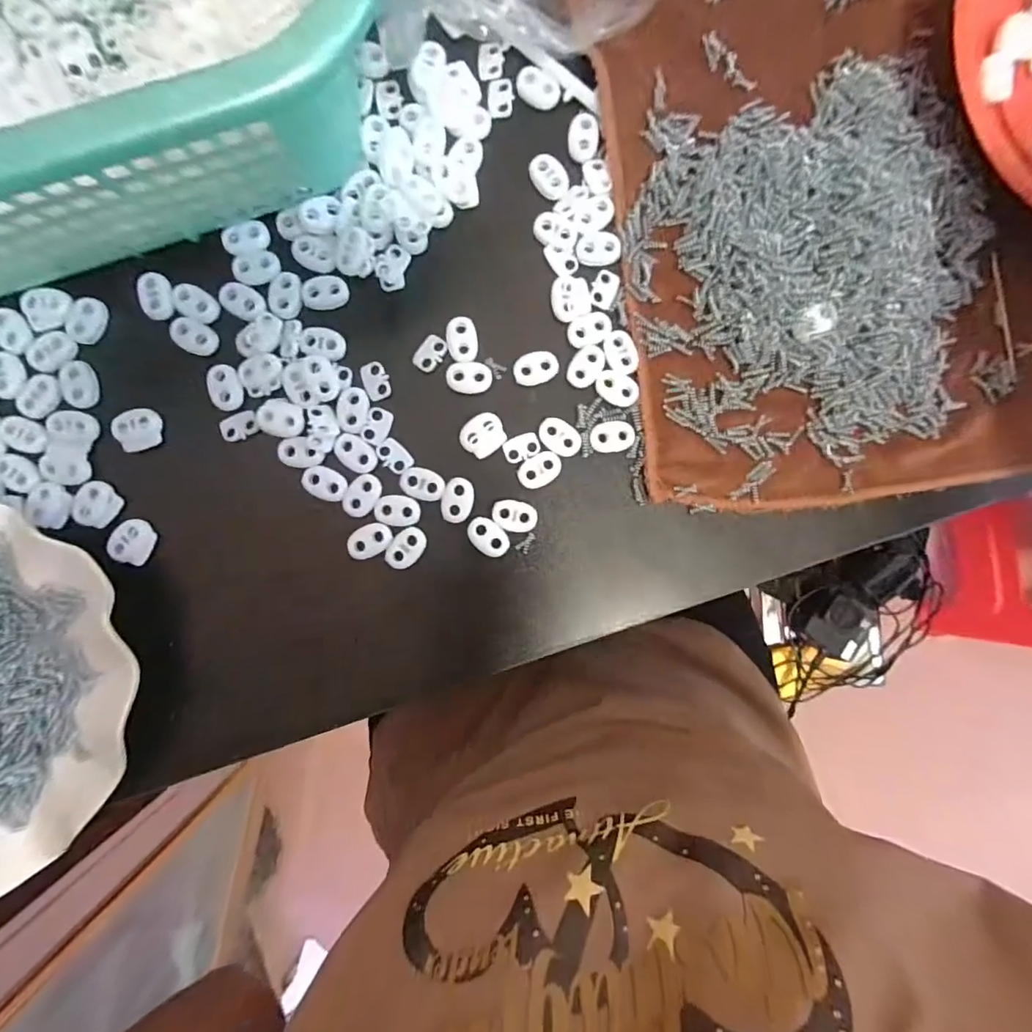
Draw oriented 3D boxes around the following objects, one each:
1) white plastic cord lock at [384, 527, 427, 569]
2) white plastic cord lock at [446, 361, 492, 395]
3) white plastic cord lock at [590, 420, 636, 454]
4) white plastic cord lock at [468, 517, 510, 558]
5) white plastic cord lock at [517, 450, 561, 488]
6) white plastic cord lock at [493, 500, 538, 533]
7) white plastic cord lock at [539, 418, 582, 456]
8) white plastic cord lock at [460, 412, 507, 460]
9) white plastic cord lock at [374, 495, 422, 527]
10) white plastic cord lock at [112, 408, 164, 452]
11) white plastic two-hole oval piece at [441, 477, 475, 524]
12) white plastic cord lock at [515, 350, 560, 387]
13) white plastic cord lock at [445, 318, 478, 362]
[{"bbox_3d":[-0.055,0.016,0.244,0.015,0.004,0.023,40,90,-1],"label":"white plastic cord lock"},{"bbox_3d":[-0.023,-0.070,0.246,0.022,0.004,0.016,-6,91,-1],"label":"white plastic cord lock"},{"bbox_3d":[0.050,-0.040,0.248,0.023,0.004,0.016,-6,91,-1],"label":"white plastic cord lock"},{"bbox_3d":[-0.014,0.011,0.246,0.023,0.004,0.015,41,90,-1],"label":"white plastic cord lock"},{"bbox_3d":[0.012,-0.024,0.247,0.022,0.004,0.015,-31,91,-1],"label":"white plastic cord lock"},{"bbox_3d":[-0.001,0.000,0.247,0.022,0.004,0.015,8,90,-1],"label":"white plastic cord lock"},{"bbox_3d":[0.023,-0.040,0.247,0.023,0.004,0.016,34,90,-1],"label":"white plastic cord lock"},{"bbox_3d":[-0.016,-0.041,0.246,0.023,0.004,0.019,-37,91,-1],"label":"white plastic cord lock"},{"bbox_3d":[-0.059,-0.003,0.245,0.022,0.004,0.015,-3,91,-1],"label":"white plastic cord lock"},{"bbox_3d":[-0.185,-0.042,0.239,0.019,0.007,0.018,-14,91,-1],"label":"white plastic cord lock"},{"bbox_3d":[-0.029,-0.008,0.246,0.015,0.004,0.022,14,90,-1],"label":"white plastic two-hole oval piece"},{"bbox_3d":[0.010,-0.075,0.248,0.023,0.004,0.016,-6,91,-1],"label":"white plastic cord lock"},{"bbox_3d":[-0.027,-0.088,0.246,0.015,0.005,0.022,-7,91,-1],"label":"white plastic cord lock"}]

